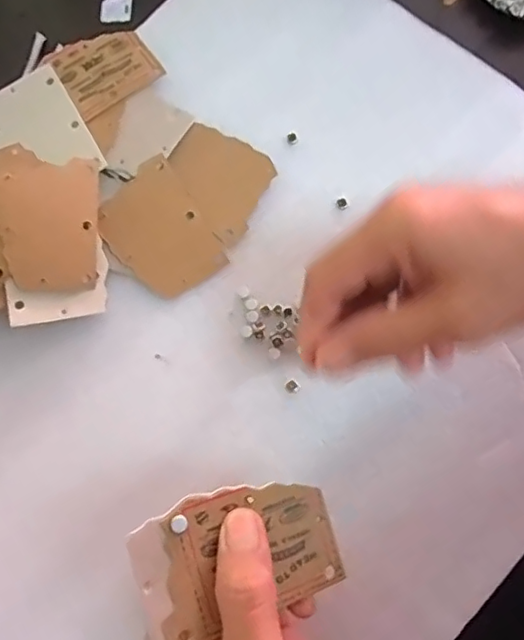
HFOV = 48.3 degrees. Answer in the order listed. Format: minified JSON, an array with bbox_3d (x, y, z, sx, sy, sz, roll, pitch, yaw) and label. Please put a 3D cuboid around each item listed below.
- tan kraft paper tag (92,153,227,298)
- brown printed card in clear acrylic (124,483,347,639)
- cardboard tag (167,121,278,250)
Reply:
[{"bbox_3d":[-0.061,-0.053,0.340,0.054,0.004,0.079,-33,76,-4],"label":"tan kraft paper tag"},{"bbox_3d":[-0.009,0.097,0.242,0.084,0.005,0.052,-12,85,-20],"label":"brown printed card in clear acrylic"},{"bbox_3d":[-0.021,-0.087,0.349,0.051,0.004,0.076,-31,76,-3],"label":"cardboard tag"}]

